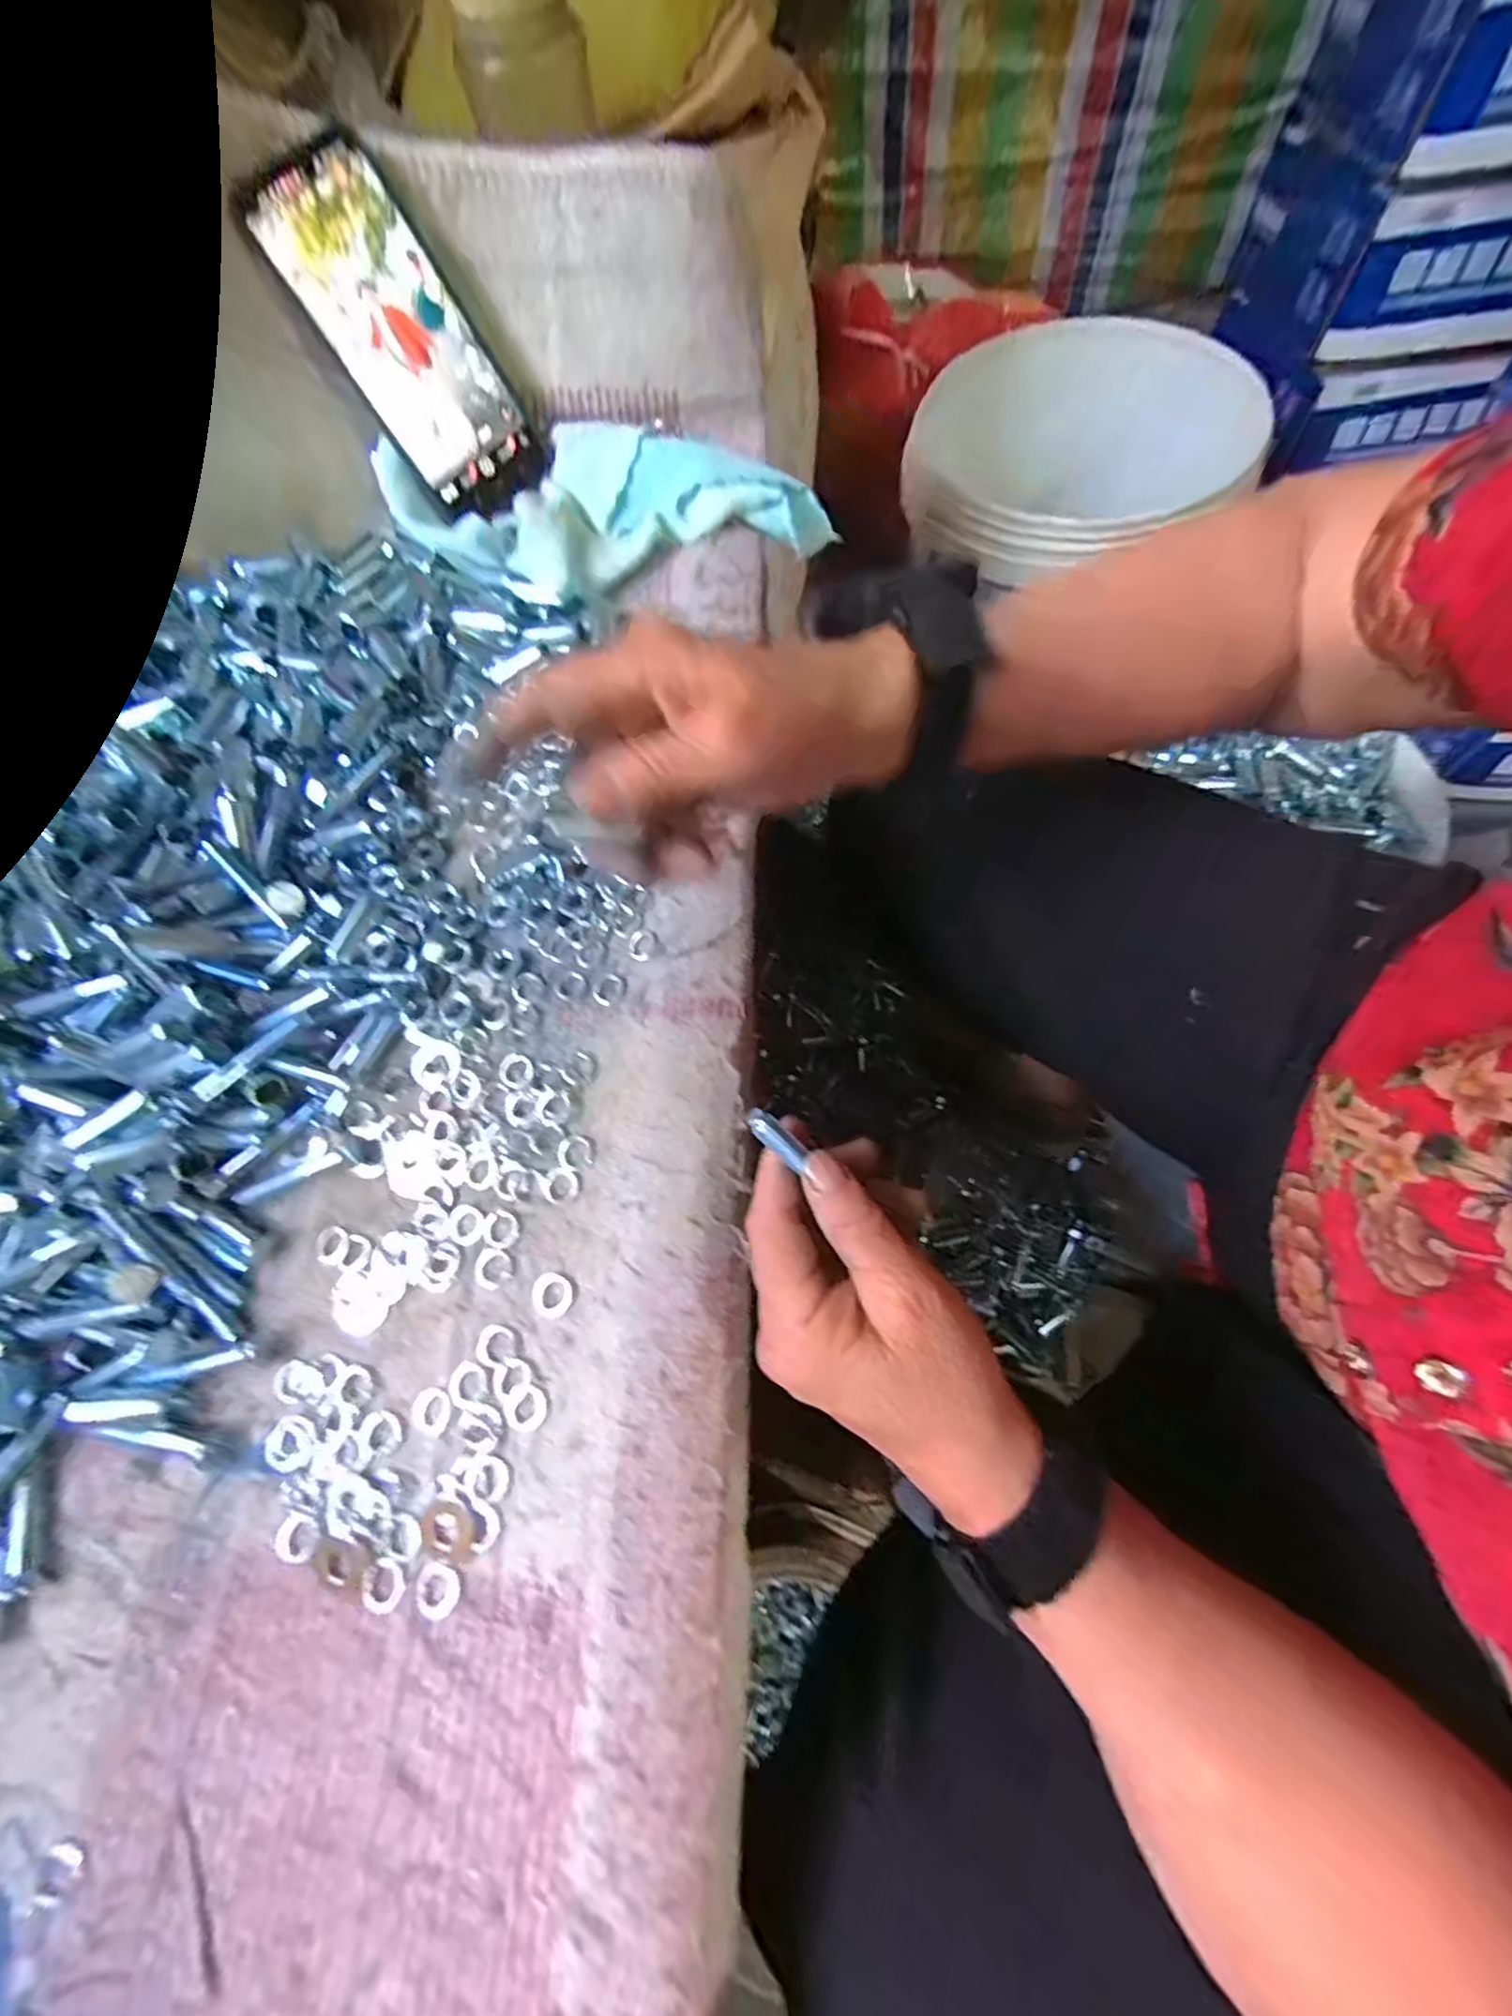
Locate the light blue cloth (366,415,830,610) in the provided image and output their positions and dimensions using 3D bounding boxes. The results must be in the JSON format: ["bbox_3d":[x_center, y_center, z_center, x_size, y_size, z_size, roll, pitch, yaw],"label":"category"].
[{"bbox_3d":[-0.085,-0.288,0.371,0.244,0.025,0.112,-9,73,-2],"label":"light blue cloth"}]

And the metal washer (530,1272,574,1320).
[{"bbox_3d":[-0.078,0.111,0.250,0.016,0.004,0.015,-2,69,5],"label":"metal washer"}]

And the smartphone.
[{"bbox_3d":[-0.187,-0.356,0.352,0.072,0.005,0.153,-36,119,0],"label":"smartphone"}]

